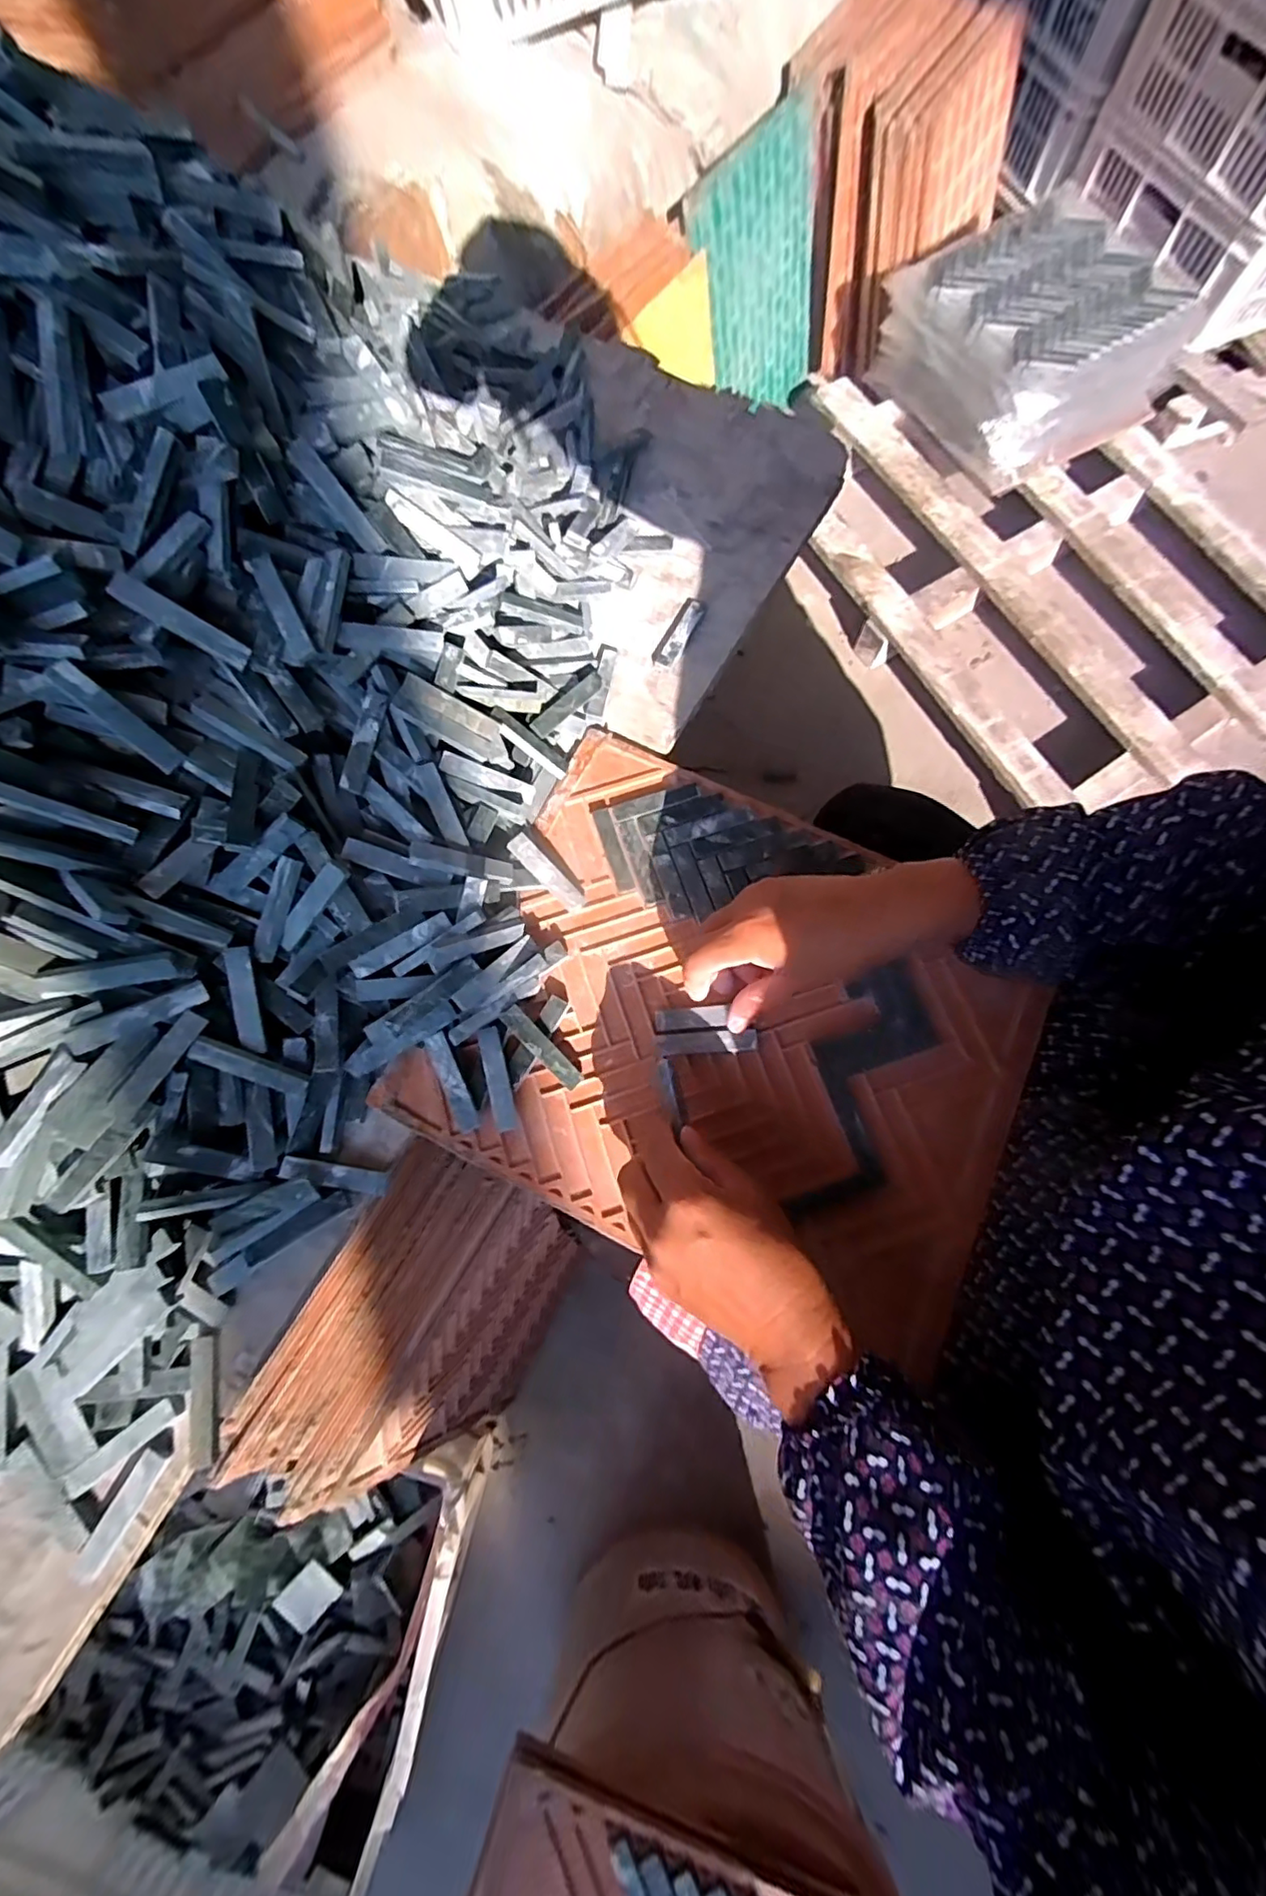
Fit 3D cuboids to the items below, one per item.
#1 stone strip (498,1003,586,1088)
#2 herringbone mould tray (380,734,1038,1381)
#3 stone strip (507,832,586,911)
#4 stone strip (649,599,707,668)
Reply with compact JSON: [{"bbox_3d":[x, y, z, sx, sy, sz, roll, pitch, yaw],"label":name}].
[{"bbox_3d":[-0.056,0.062,0.379,0.014,0.007,0.063,-44,92,-10],"label":"stone strip"},{"bbox_3d":[0.063,0.047,0.389,0.345,0.014,0.288,26,77,8],"label":"herringbone mould tray"},{"bbox_3d":[-0.058,-0.050,0.411,0.014,0.007,0.062,-45,98,-10],"label":"stone strip"},{"bbox_3d":[0.034,-0.239,0.465,0.019,0.008,0.064,28,77,8],"label":"stone strip"}]

